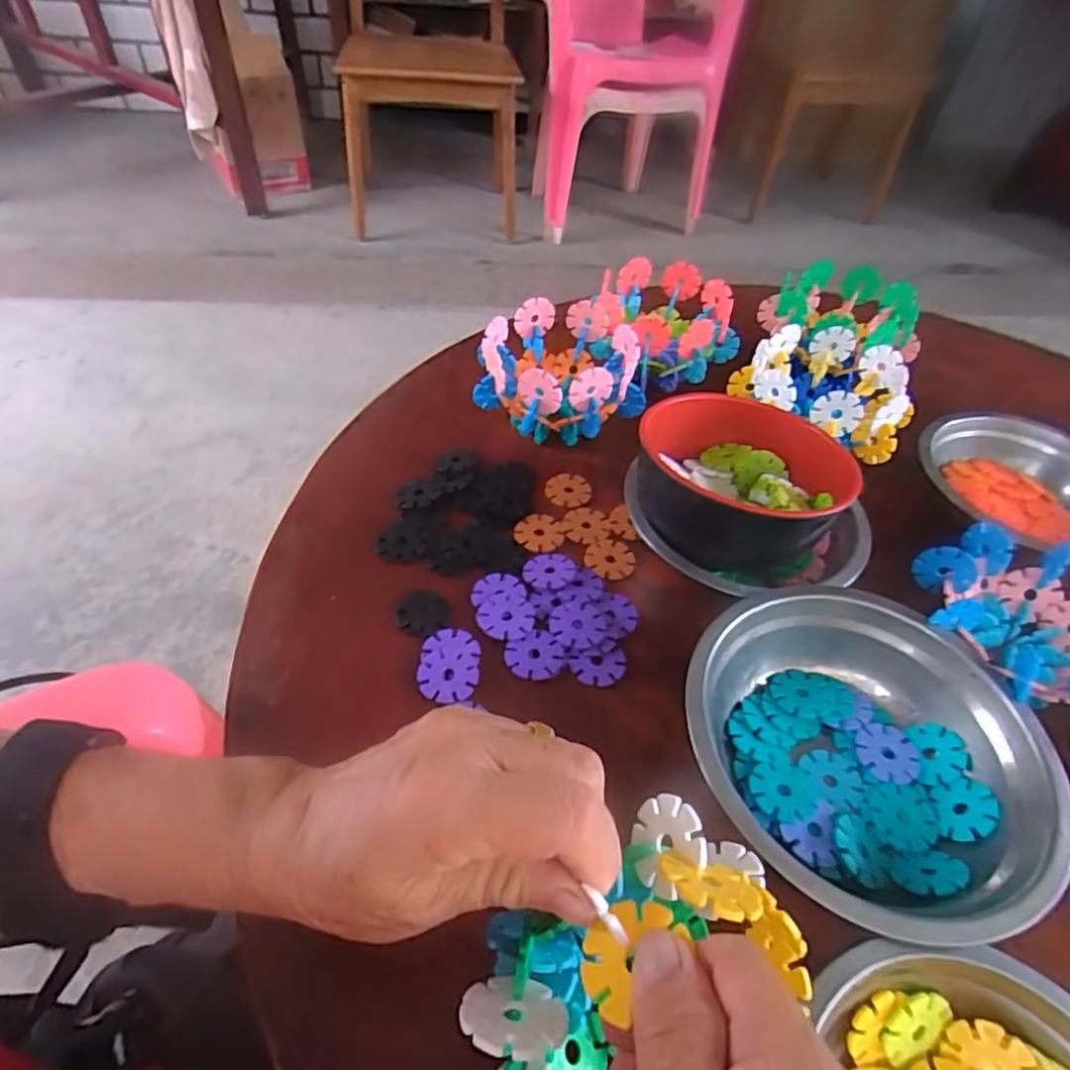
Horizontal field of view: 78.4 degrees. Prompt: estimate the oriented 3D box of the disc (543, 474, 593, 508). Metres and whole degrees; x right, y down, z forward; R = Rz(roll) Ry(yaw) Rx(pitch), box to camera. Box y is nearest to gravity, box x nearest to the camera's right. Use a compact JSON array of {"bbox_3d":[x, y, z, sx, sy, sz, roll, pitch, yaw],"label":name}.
[{"bbox_3d":[0.024,-0.031,0.463,0.032,0.004,0.030,1,52,-1],"label":"disc"}]

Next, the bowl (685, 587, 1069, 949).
[{"bbox_3d":[0.152,0.104,0.315,0.157,0.050,0.158,3,48,-3],"label":"bowl"}]

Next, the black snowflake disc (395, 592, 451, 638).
[{"bbox_3d":[-0.065,0.045,0.382,0.030,0.004,0.030,3,48,-3],"label":"black snowflake disc"}]

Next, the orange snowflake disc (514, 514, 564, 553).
[{"bbox_3d":[0.004,-0.002,0.434,0.030,0.004,0.031,3,48,-3],"label":"orange snowflake disc"}]

